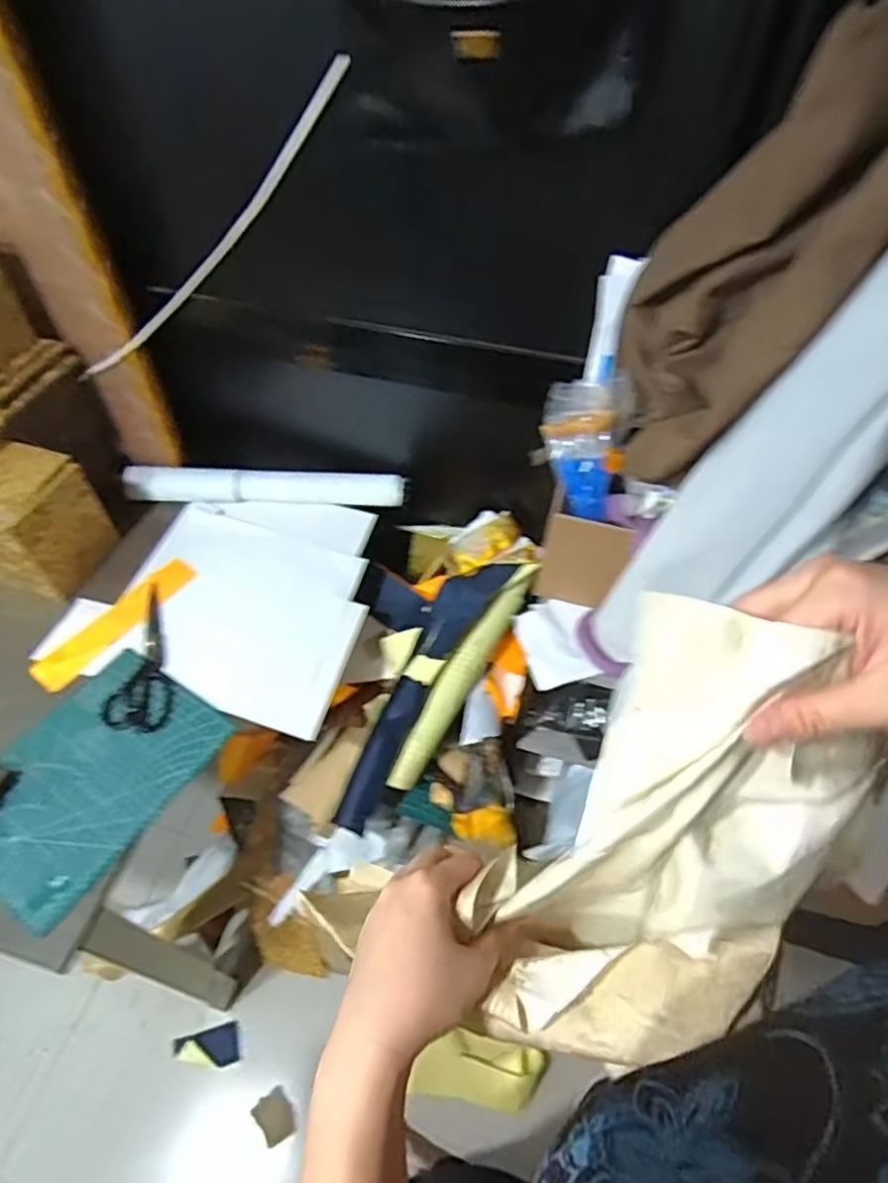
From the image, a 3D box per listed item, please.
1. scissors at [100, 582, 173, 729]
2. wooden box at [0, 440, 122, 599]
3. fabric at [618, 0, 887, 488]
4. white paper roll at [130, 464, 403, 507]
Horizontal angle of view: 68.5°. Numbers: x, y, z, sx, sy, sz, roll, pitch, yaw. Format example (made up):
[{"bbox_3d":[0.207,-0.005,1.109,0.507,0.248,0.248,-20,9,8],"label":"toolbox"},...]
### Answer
[{"bbox_3d":[-0.407,0.088,0.900,0.086,0.014,0.224,-3,53,-3],"label":"scissors"},{"bbox_3d":[-0.641,-0.113,0.945,0.241,0.168,0.142,13,54,9],"label":"wooden box"},{"bbox_3d":[0.317,-0.344,0.524,0.110,0.582,0.163,14,51,-18],"label":"fabric"},{"bbox_3d":[-0.299,-0.175,1.082,0.457,0.038,0.053,2,53,1],"label":"white paper roll"}]

